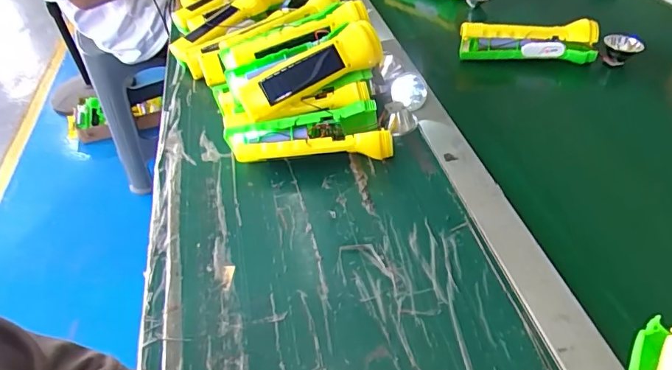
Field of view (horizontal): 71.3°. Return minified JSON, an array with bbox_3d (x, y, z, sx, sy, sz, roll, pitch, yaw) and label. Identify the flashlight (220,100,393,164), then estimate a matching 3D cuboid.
[{"bbox_3d":[-0.031,-0.044,0.498,0.172,0.052,0.052,-7,44,1],"label":"flashlight"}]

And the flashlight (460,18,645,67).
[{"bbox_3d":[0.274,-0.183,0.606,0.218,0.048,0.049,1,44,9],"label":"flashlight"}]

